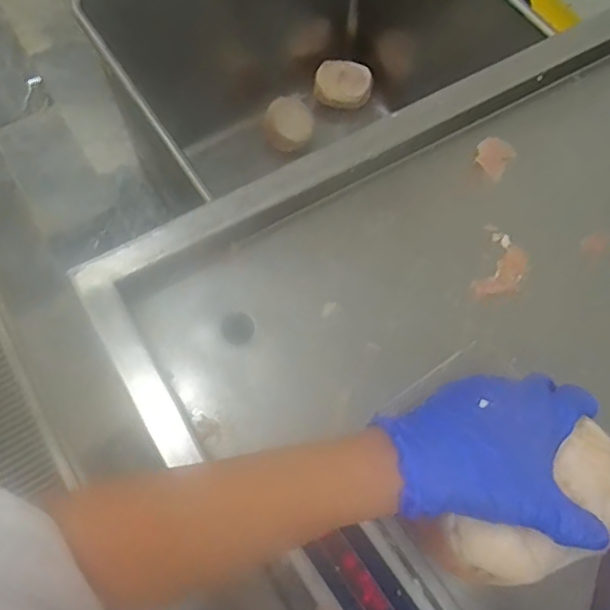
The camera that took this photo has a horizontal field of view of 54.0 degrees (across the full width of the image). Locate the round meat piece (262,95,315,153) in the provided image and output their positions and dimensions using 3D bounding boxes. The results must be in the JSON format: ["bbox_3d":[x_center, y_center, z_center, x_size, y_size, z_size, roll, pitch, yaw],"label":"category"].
[{"bbox_3d":[-0.039,-0.433,1.431,0.119,0.046,0.119,2,68,-1],"label":"round meat piece"}]

